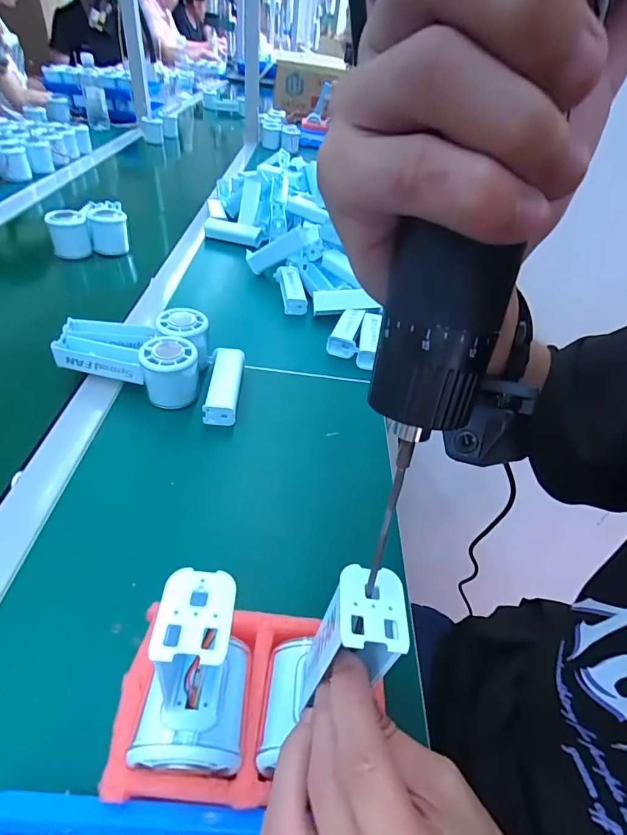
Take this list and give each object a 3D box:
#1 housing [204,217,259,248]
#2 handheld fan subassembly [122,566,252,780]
[{"bbox_3d":[-0.155,-0.351,0.809,0.113,0.032,0.036,15,43,6],"label":"housing"},{"bbox_3d":[-0.055,0.114,0.193,0.051,0.120,0.055,4,43,-6],"label":"handheld fan subassembly"}]

